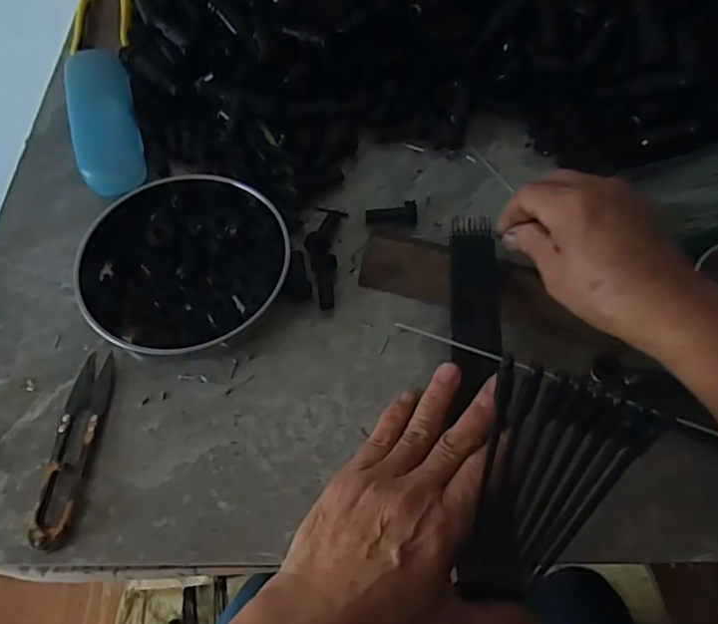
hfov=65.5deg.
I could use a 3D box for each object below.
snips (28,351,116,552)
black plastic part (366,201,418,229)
[{"bbox_3d":[-0.173,0.080,0.337,0.024,0.010,0.117,3,61,2],"label":"snips"},{"bbox_3d":[0.024,-0.073,0.415,0.038,0.017,0.011,0,61,1],"label":"black plastic part"}]

